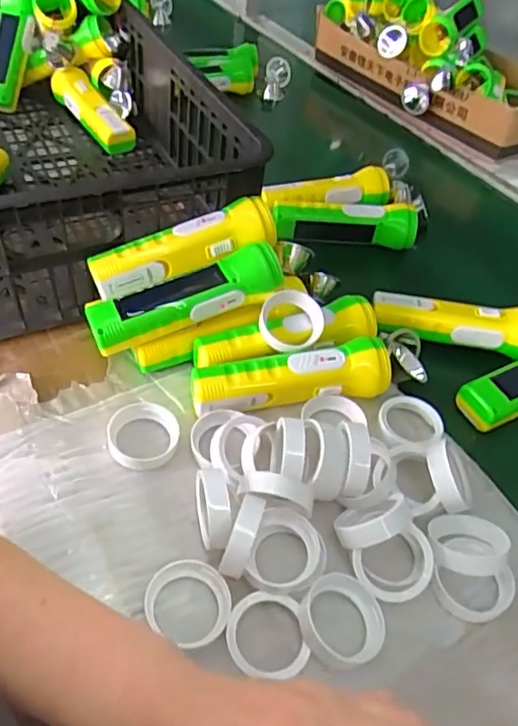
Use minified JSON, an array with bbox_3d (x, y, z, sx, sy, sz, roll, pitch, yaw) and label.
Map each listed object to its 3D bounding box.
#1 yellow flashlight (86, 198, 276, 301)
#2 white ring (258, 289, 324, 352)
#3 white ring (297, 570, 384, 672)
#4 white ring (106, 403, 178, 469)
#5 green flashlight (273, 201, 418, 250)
[{"bbox_3d":[-0.064,-0.098,0.493,0.160,0.049,0.038,-18,53,-14],"label":"yellow flashlight"},{"bbox_3d":[0.030,-0.036,0.486,0.054,0.018,0.054,8,60,-14],"label":"white ring"},{"bbox_3d":[0.052,0.159,0.357,0.052,0.013,0.051,-16,52,-22],"label":"white ring"},{"bbox_3d":[-0.089,0.053,0.444,0.053,0.011,0.054,4,47,-5],"label":"white ring"},{"bbox_3d":[0.093,-0.154,0.632,0.150,0.049,0.035,6,51,4],"label":"green flashlight"}]

